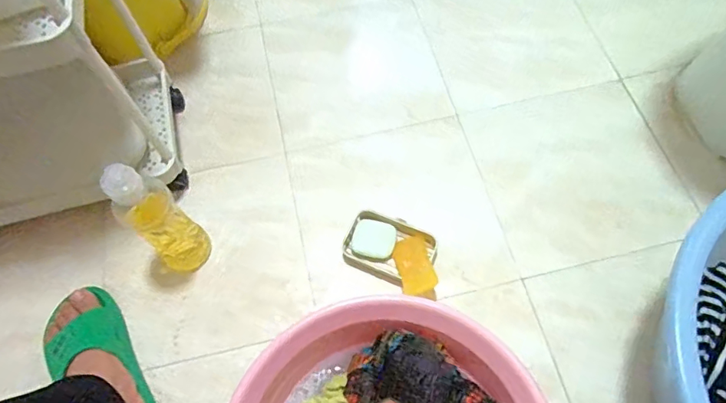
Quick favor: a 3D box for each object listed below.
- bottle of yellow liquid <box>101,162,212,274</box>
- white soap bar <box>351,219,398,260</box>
[{"bbox_3d":[-0.271,0.025,0.650,0.063,0.233,0.074,40,73,19],"label":"bottle of yellow liquid"},{"bbox_3d":[0.018,0.060,0.740,0.062,0.028,0.056,16,67,10],"label":"white soap bar"}]

